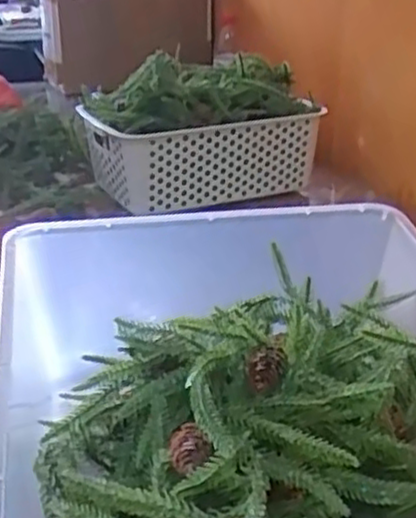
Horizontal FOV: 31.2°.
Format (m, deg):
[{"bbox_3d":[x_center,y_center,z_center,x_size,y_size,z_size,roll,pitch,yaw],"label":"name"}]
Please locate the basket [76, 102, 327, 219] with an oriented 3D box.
[{"bbox_3d":[-0.008,-0.150,1.033,0.285,0.105,0.172,-11,26,-21],"label":"basket"}]

